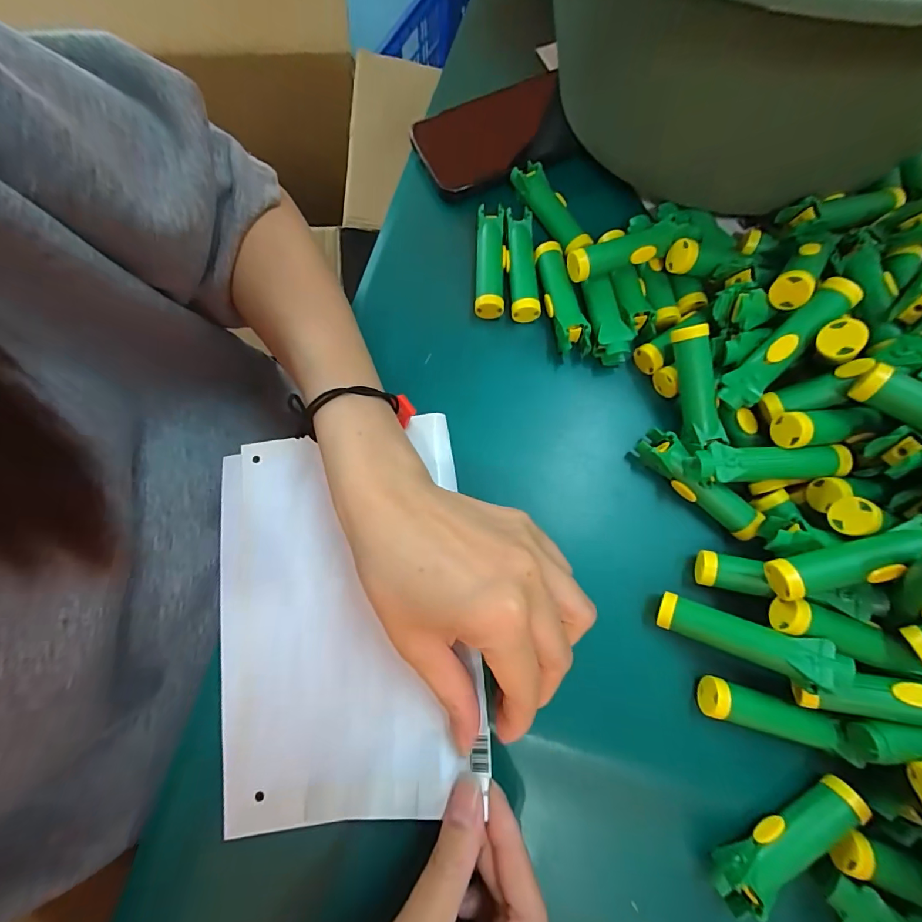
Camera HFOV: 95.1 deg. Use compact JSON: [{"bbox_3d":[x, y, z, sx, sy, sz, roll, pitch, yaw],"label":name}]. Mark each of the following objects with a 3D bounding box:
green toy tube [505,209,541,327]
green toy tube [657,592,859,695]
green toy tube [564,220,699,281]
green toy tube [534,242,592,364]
[{"bbox_3d":[0.042,-0.136,0.291,0.021,0.016,0.076,-5,76,-1],"label":"green toy tube"},{"bbox_3d":[0.146,0.092,0.217,0.081,0.017,0.021,14,74,33],"label":"green toy tube"},{"bbox_3d":[0.106,-0.134,0.271,0.075,0.024,0.018,-19,76,-4],"label":"green toy tube"},{"bbox_3d":[0.067,-0.109,0.285,0.019,0.019,0.079,-11,76,-2],"label":"green toy tube"}]

